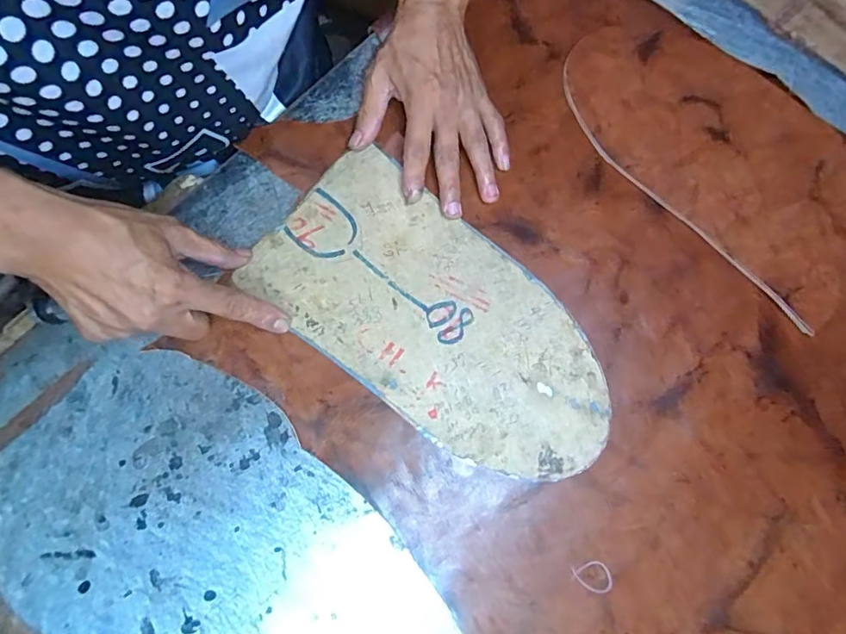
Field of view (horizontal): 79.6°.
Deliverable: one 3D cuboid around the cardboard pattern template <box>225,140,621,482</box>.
[{"bbox_3d":[0.013,0.004,0.398,0.291,0.005,0.149,41,81,6],"label":"cardboard pattern template"}]

